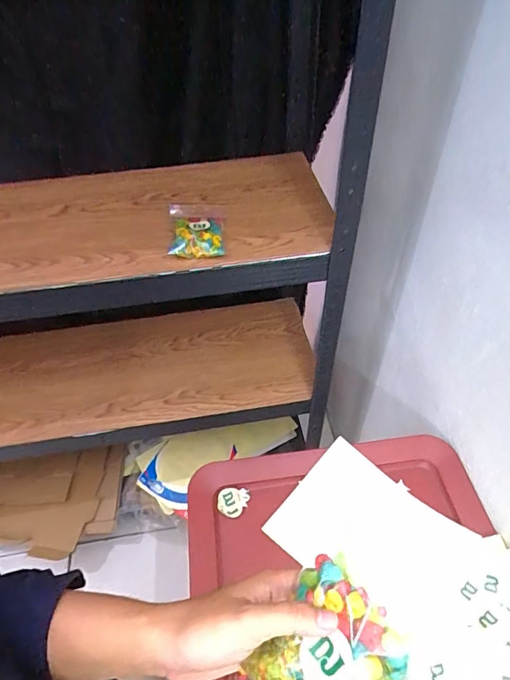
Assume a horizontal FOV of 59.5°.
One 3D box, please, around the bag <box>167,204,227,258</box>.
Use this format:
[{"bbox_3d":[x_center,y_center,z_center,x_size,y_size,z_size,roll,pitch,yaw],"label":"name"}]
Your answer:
[{"bbox_3d":[-0.087,-0.175,0.677,0.084,0.027,0.152,-6,47,-3],"label":"bag"}]

